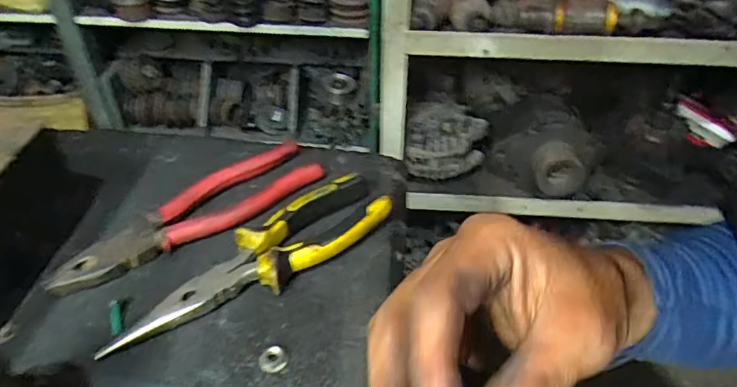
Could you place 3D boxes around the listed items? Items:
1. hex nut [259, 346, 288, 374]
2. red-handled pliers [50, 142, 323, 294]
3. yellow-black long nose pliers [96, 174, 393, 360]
[{"bbox_3d":[-0.054,0.093,0.297,0.015,0.006,0.015,-14,43,-16],"label":"hex nut"},{"bbox_3d":[-0.123,0.012,0.376,0.193,0.012,0.045,-27,48,-28],"label":"red-handled pliers"},{"bbox_3d":[-0.069,0.043,0.339,0.190,0.025,0.048,-26,47,-27],"label":"yellow-black long nose pliers"}]

